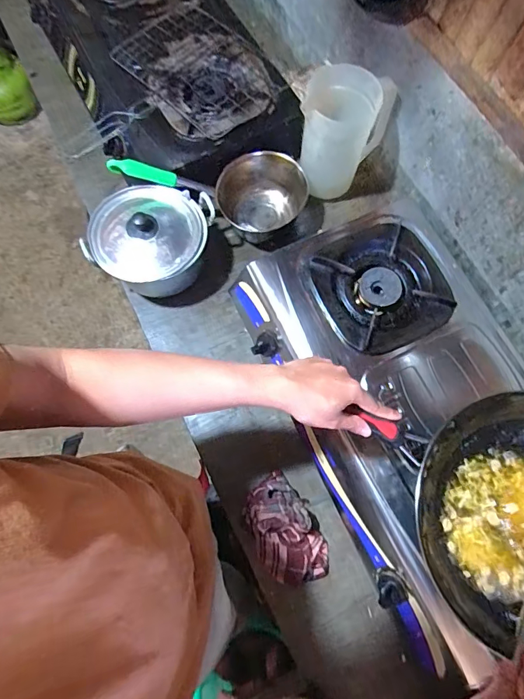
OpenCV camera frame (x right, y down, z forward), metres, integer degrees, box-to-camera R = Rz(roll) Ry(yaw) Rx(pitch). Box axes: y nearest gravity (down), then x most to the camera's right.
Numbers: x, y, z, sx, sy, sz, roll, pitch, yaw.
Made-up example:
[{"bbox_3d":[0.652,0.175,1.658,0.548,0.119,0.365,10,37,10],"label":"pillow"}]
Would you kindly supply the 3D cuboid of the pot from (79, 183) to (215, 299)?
[{"bbox_3d":[-0.210,-0.207,0.785,0.207,0.133,0.184,12,72,2],"label":"pot"}]

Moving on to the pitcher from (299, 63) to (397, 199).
[{"bbox_3d":[0.156,-0.429,0.823,0.149,0.192,0.161,1,72,-2],"label":"pitcher"}]

